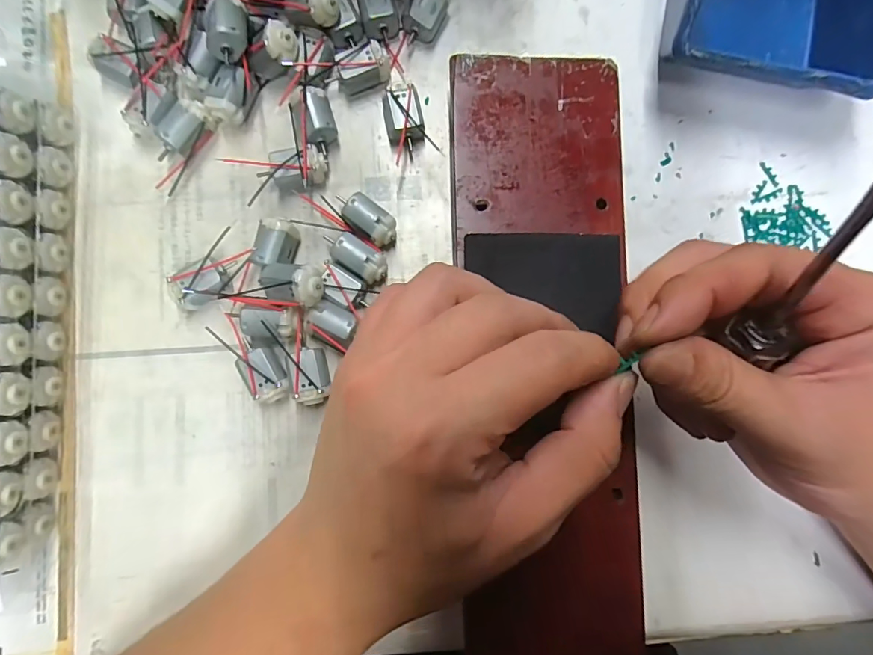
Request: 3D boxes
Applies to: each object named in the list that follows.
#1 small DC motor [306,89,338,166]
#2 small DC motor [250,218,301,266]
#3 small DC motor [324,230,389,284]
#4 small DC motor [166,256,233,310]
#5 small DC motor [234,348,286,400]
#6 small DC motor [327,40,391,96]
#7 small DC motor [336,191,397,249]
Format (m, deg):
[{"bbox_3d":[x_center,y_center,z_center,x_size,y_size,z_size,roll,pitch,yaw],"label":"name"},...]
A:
[{"bbox_3d":[-0.061,-0.107,0.241,0.014,0.019,0.032,-13,86,-2],"label":"small DC motor"},{"bbox_3d":[-0.082,-0.043,0.235,0.017,0.017,0.026,20,85,0],"label":"small DC motor"},{"bbox_3d":[-0.040,-0.036,0.237,0.035,0.018,0.017,35,86,1],"label":"small DC motor"},{"bbox_3d":[-0.120,-0.022,0.232,0.025,0.016,0.021,-26,87,-3],"label":"small DC motor"},{"bbox_3d":[-0.087,0.024,0.232,0.019,0.016,0.028,-26,87,-3],"label":"small DC motor"},{"bbox_3d":[-0.041,-0.137,0.244,0.031,0.018,0.016,-19,86,-3],"label":"small DC motor"},{"bbox_3d":[-0.035,-0.055,0.239,0.032,0.019,0.018,35,86,1],"label":"small DC motor"}]

